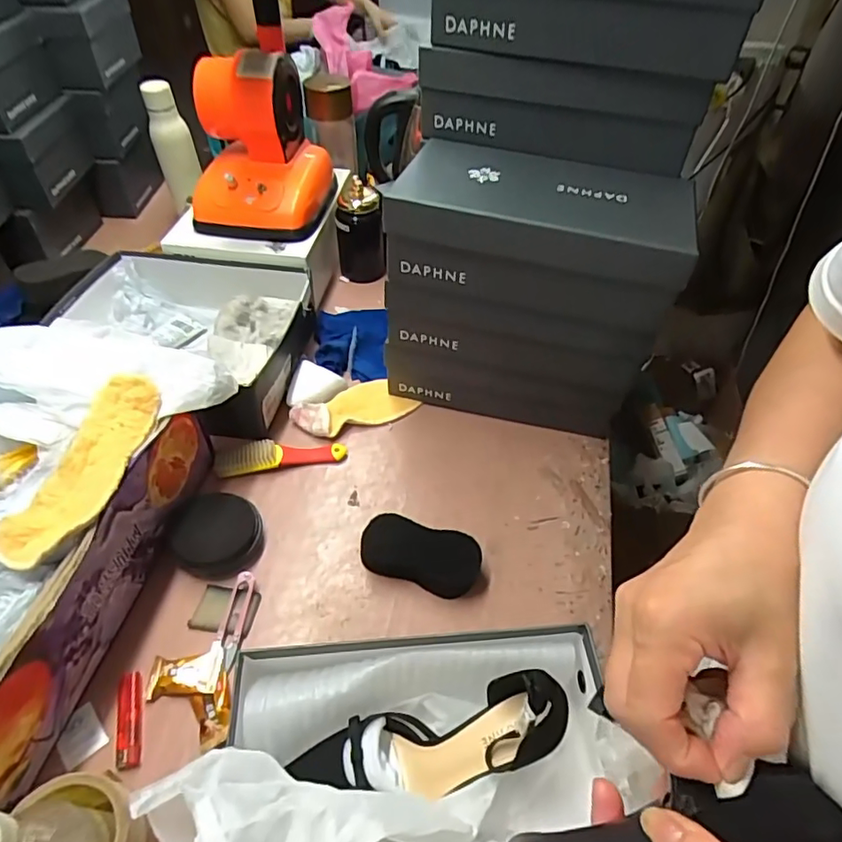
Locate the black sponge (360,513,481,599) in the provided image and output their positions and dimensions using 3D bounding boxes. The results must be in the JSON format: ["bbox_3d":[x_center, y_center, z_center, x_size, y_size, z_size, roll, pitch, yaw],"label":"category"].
[{"bbox_3d":[-0.001,0.145,0.600,0.126,0.038,0.057,16,50,11],"label":"black sponge"}]

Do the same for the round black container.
[{"bbox_3d":[-0.221,0.123,0.599,0.089,0.043,0.081,1,49,-1],"label":"round black container"}]

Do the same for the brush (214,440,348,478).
[{"bbox_3d":[-0.174,0.040,0.691,0.155,0.028,0.034,-11,50,-12],"label":"brush"}]

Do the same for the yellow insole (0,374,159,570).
[{"bbox_3d":[-0.300,0.038,0.501,0.066,0.026,0.200,10,49,6],"label":"yellow insole"}]

